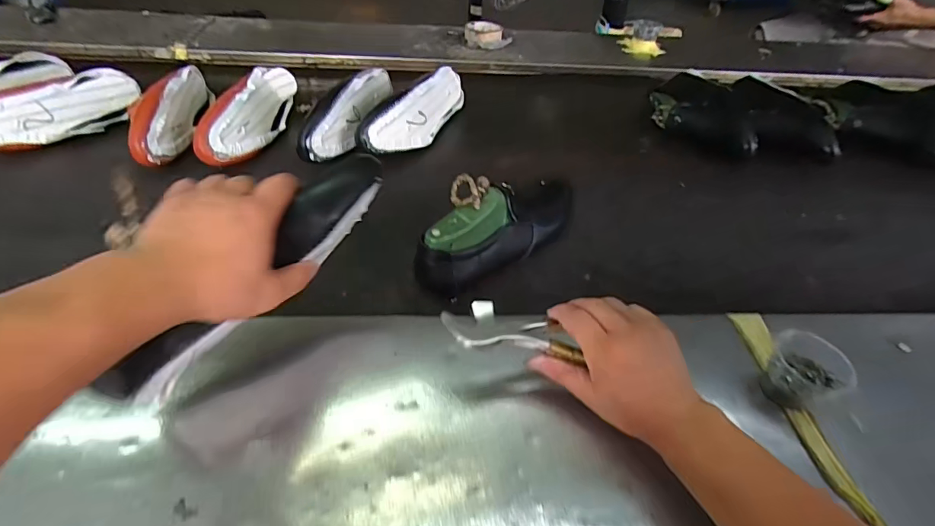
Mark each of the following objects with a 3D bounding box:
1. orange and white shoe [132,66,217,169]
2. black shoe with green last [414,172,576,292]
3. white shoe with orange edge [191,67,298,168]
[{"bbox_3d":[-0.478,-0.245,0.732,0.054,0.069,0.247,-4,46,-8],"label":"orange and white shoe"},{"bbox_3d":[0.050,-0.056,0.575,0.275,0.105,0.085,-29,56,-29],"label":"black shoe with green last"},{"bbox_3d":[-0.348,-0.240,0.732,0.072,0.072,0.240,5,45,0],"label":"white shoe with orange edge"}]

